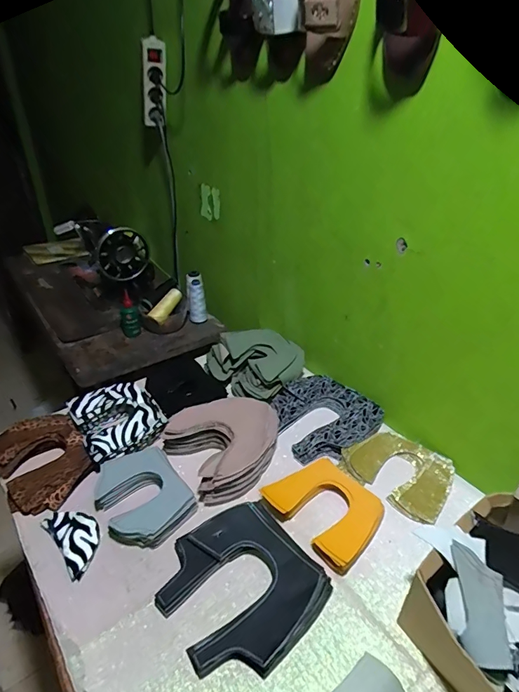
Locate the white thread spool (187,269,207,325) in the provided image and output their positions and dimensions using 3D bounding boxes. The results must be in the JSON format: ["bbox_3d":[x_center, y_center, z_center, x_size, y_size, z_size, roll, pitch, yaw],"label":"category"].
[{"bbox_3d":[-0.167,-0.121,1.128,0.047,0.125,0.041,-5,33,-9],"label":"white thread spool"}]

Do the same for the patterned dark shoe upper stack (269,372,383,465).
[{"bbox_3d":[0.112,0.132,0.803,0.181,0.030,0.182,-26,42,-35],"label":"patterned dark shoe upper stack"}]

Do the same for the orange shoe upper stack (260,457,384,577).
[{"bbox_3d":[0.102,0.240,0.641,0.124,0.023,0.153,-24,40,-33],"label":"orange shoe upper stack"}]

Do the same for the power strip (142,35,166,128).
[{"bbox_3d":[-0.245,-0.605,1.007,0.055,0.193,0.053,-18,62,-23],"label":"power strip"}]

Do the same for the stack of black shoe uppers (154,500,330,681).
[{"bbox_3d":[-0.025,0.302,0.549,0.183,0.030,0.186,-22,39,-31],"label":"stack of black shoe uppers"}]

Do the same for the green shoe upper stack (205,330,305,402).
[{"bbox_3d":[-0.001,0.028,0.905,0.177,0.072,0.172,-24,40,-33],"label":"green shoe upper stack"}]

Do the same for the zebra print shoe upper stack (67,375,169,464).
[{"bbox_3d":[-0.255,0.134,0.787,0.148,0.058,0.165,-22,39,-30],"label":"zebra print shoe upper stack"}]

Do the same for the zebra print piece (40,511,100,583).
[{"bbox_3d":[-0.263,0.272,0.613,0.059,0.014,0.114,-28,44,-34],"label":"zebra print piece"}]

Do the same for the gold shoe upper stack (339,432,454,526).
[{"bbox_3d":[0.232,0.202,0.711,0.163,0.024,0.132,24,40,32],"label":"gold shoe upper stack"}]

